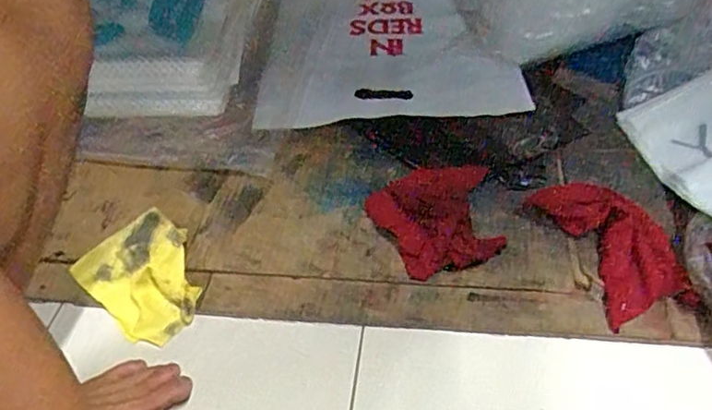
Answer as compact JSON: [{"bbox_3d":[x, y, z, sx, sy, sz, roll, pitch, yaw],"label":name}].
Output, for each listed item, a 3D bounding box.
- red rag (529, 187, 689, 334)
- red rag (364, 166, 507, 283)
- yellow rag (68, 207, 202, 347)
[{"bbox_3d":[0.240,0.032,0.560,0.083,0.033,0.146,-15,45,-10],"label":"red rag"},{"bbox_3d":[0.082,0.012,0.607,0.124,0.019,0.129,-12,45,-7],"label":"red rag"},{"bbox_3d":[-0.205,0.062,0.576,0.137,0.030,0.099,32,55,32],"label":"yellow rag"}]

